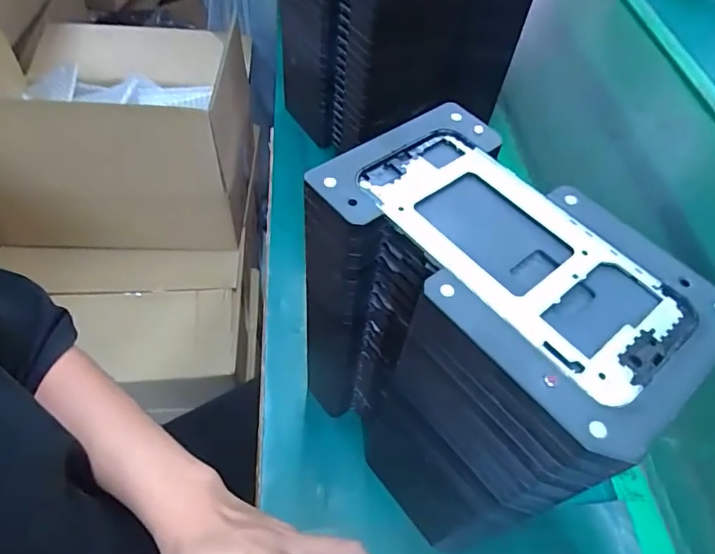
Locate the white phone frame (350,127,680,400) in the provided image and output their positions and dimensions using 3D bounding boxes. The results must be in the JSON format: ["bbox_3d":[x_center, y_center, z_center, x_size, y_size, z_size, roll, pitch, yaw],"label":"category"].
[{"bbox_3d":[0.074,-0.015,0.235,0.074,0.007,0.157,-34,64,-25],"label":"white phone frame"}]

